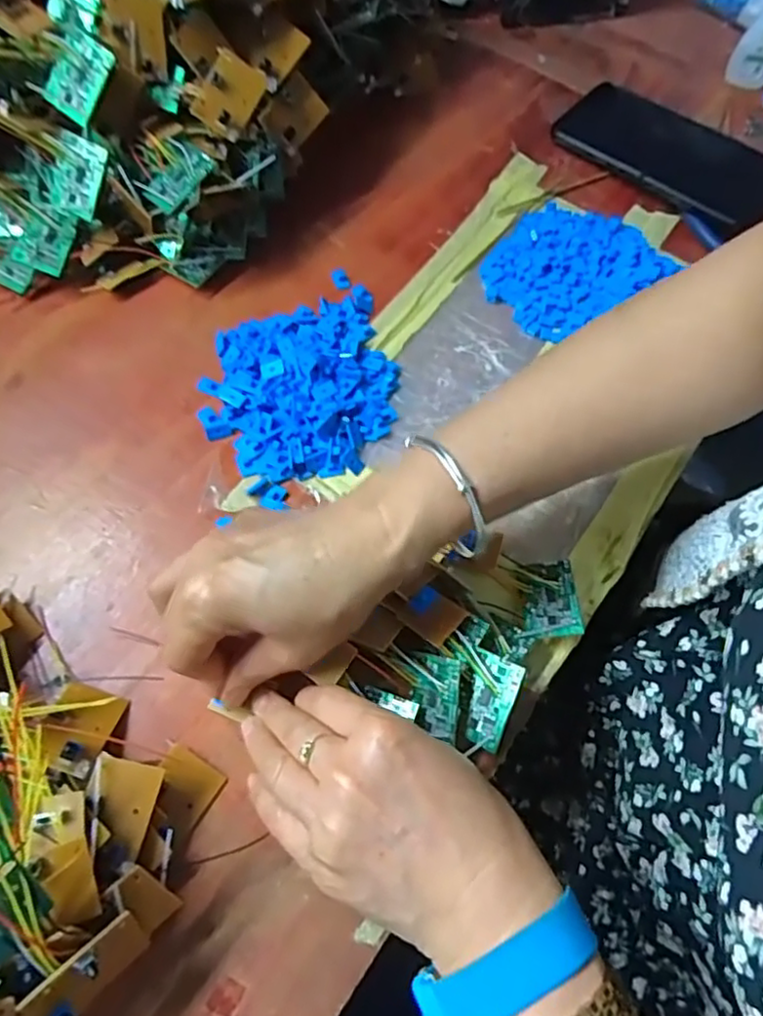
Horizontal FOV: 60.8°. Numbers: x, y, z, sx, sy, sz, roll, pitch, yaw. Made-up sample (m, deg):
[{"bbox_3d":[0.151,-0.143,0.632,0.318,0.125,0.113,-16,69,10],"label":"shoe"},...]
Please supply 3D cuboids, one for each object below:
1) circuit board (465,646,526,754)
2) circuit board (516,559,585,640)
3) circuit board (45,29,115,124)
[{"bbox_3d":[0.052,0.094,0.319,0.026,0.004,0.042,19,84,34],"label":"circuit board"},{"bbox_3d":[0.091,0.049,0.351,0.030,0.008,0.044,2,65,-1],"label":"circuit board"},{"bbox_3d":[-0.177,-0.252,0.381,0.032,0.005,0.043,31,108,4],"label":"circuit board"}]

